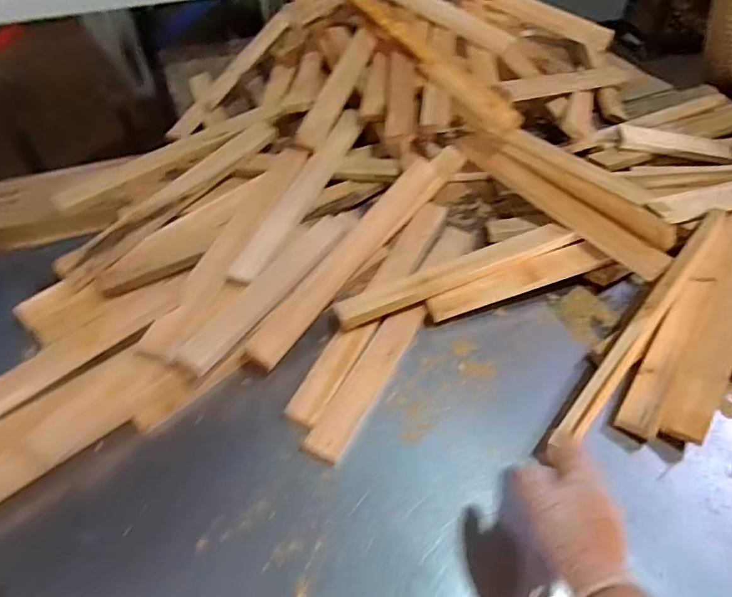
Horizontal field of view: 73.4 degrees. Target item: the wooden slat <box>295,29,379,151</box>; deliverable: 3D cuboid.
[{"bbox_3d":[-0.057,-0.444,1.028,0.056,0.021,0.332,18,68,13],"label":"wooden slat"}]

